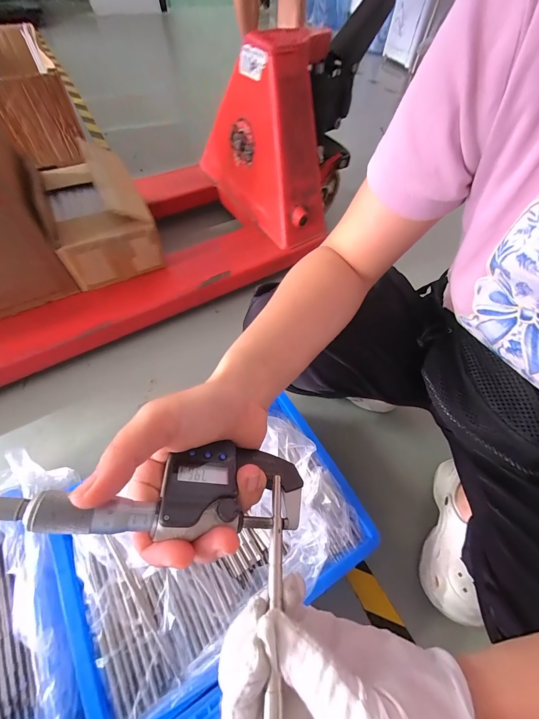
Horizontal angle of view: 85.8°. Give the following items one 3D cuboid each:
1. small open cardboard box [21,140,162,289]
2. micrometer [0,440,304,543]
[{"bbox_3d":[-0.405,-0.341,0.696,0.208,0.144,0.307,-25,64,-18],"label":"small open cardboard box"},{"bbox_3d":[-0.047,0.075,0.161,0.160,0.020,0.050,5,55,-31],"label":"micrometer"}]

